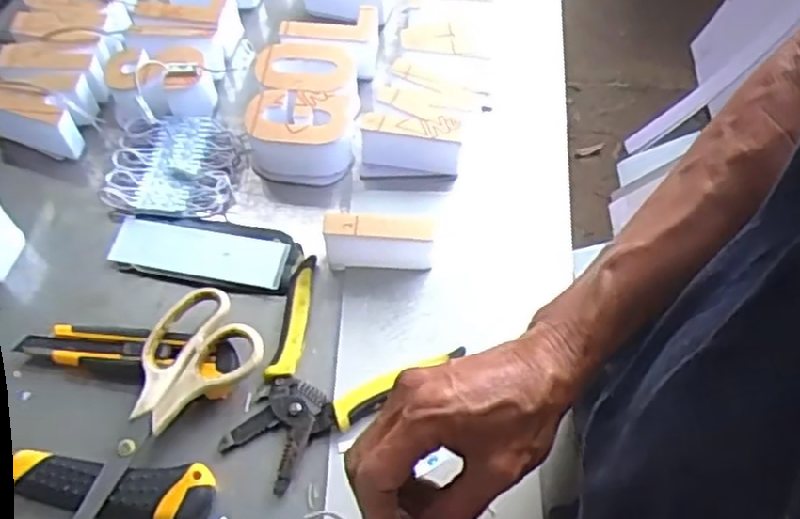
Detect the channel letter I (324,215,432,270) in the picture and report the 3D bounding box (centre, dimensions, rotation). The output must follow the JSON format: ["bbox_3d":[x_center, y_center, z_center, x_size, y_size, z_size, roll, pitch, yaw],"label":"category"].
[{"bbox_3d":[-0.016,-0.012,0.544,0.078,0.049,0.017,-1,57,1],"label":"channel letter I"}]

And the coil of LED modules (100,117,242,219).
[{"bbox_3d":[-0.188,-0.077,0.603,0.100,0.022,0.094,0,57,2],"label":"coil of LED modules"}]

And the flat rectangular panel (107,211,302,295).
[{"bbox_3d":[-0.155,-0.009,0.565,0.150,0.016,0.057,9,58,7],"label":"flat rectangular panel"}]

